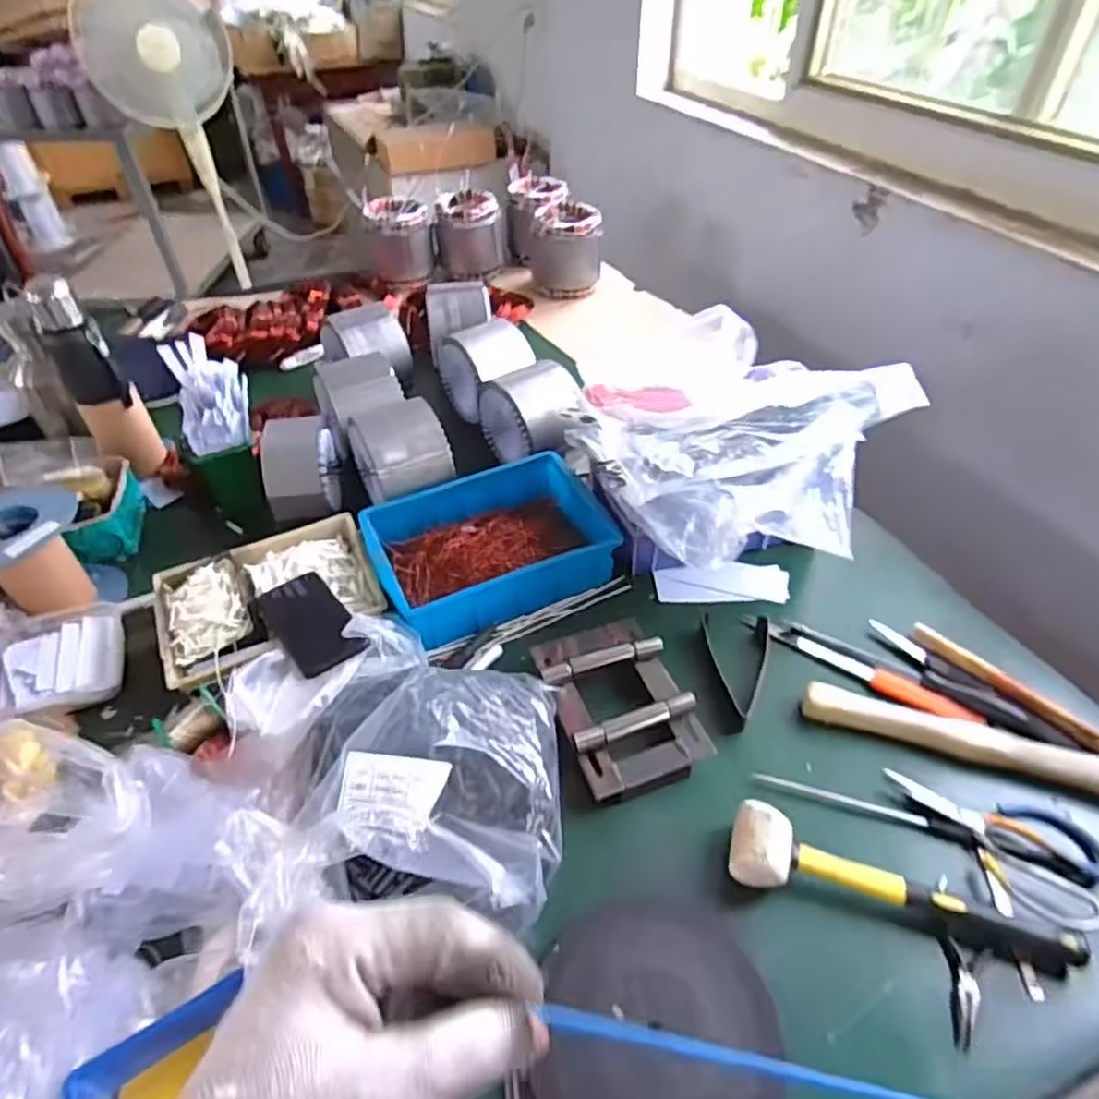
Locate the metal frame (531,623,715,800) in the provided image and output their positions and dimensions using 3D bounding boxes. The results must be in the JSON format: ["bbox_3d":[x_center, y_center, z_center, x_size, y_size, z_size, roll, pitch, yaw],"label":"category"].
[{"bbox_3d":[0.075,0.162,0.737,0.138,0.043,0.203,-15,46,-13],"label":"metal frame"}]

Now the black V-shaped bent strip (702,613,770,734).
[{"bbox_3d":[0.218,0.137,0.768,0.078,0.016,0.158,6,43,1],"label":"black V-shaped bent strip"}]

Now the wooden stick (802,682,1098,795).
[{"bbox_3d":[0.439,0.196,0.714,0.326,0.029,0.045,13,46,15],"label":"wooden stick"}]

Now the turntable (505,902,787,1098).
[{"bbox_3d":[0.080,0.383,0.518,0.180,0.027,0.216,15,46,16],"label":"turntable"}]

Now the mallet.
[{"bbox_3d":[0.306,0.297,0.592,0.291,0.048,0.070,13,46,14],"label":"mallet"}]

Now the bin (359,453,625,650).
[{"bbox_3d":[-0.084,-0.008,0.896,0.288,0.069,0.214,-20,47,-18],"label":"bin"}]

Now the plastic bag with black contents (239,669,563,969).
[{"bbox_3d":[-0.109,0.219,0.619,0.258,0.112,0.239,-8,44,-6],"label":"plastic bag with black contents"}]

